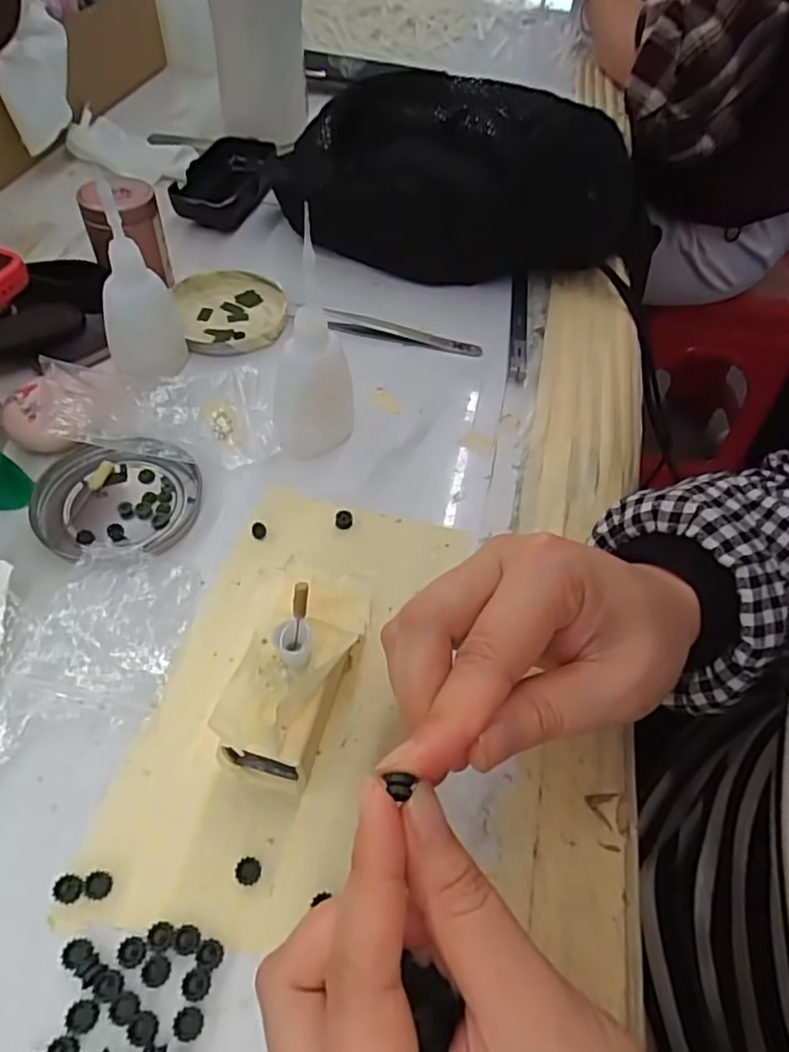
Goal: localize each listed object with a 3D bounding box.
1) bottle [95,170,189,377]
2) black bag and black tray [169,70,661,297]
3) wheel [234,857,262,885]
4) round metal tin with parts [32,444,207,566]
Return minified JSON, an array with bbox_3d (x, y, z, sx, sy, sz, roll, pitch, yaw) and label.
[{"bbox_3d":[-0.139,-0.128,0.339,0.039,0.105,0.033,-10,55,-13],"label":"bottle"},{"bbox_3d":[0.022,-0.254,0.449,0.359,0.106,0.119,13,53,3],"label":"black bag and black tray"},{"bbox_3d":[-0.052,0.123,0.226,0.009,0.004,0.009,3,53,-4],"label":"wheel"},{"bbox_3d":[-0.140,-0.011,0.317,0.075,0.009,0.069,3,53,-4],"label":"round metal tin with parts"}]

